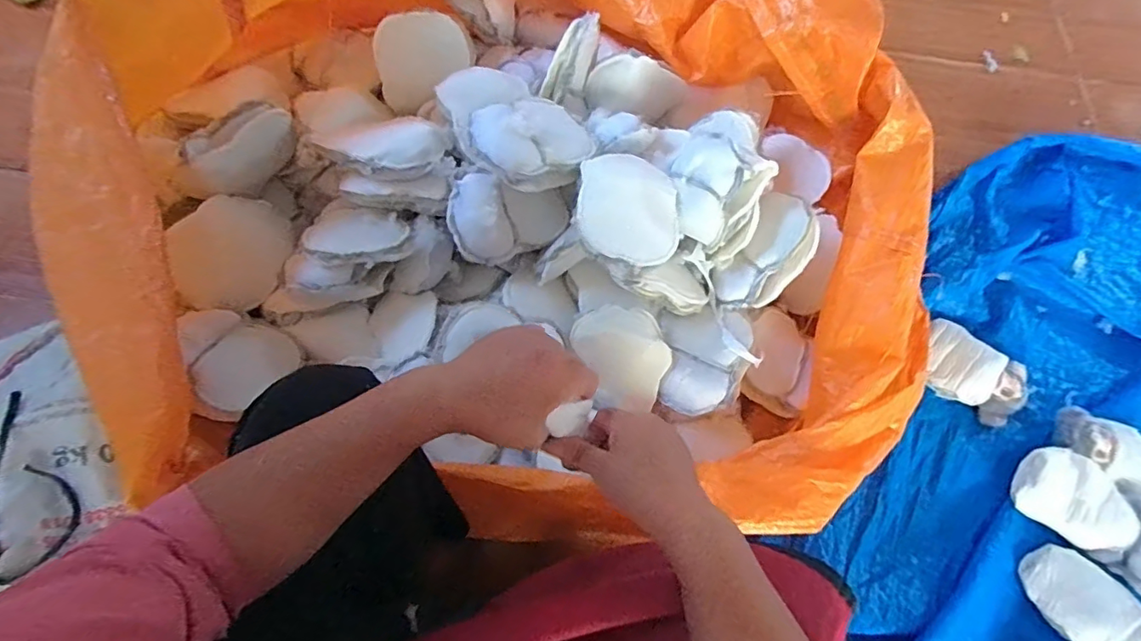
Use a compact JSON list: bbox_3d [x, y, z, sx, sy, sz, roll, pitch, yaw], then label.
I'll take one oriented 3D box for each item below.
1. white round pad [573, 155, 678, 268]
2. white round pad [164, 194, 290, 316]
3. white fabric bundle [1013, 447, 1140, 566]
[{"bbox_3d":[0.080,-0.157,0.718,0.142,0.017,0.170,13,68,-16],"label":"white round pad"},{"bbox_3d":[-0.514,-0.098,0.811,0.030,0.181,0.193,40,115,17],"label":"white round pad"},{"bbox_3d":[0.770,0.272,0.801,0.179,0.056,0.117,31,71,9],"label":"white fabric bundle"}]

